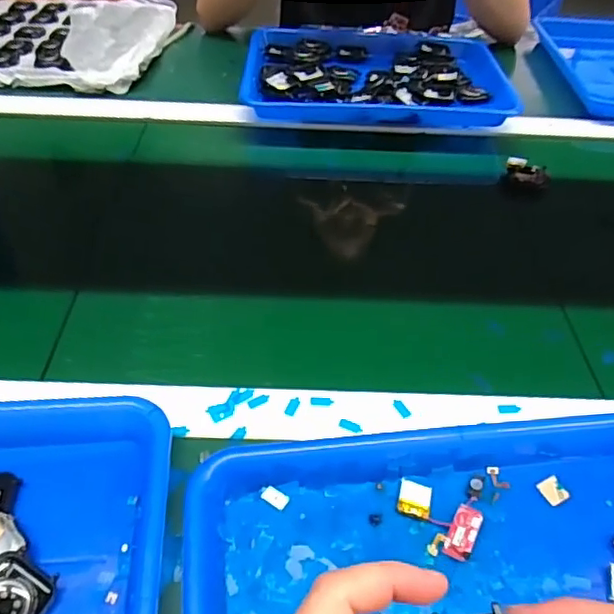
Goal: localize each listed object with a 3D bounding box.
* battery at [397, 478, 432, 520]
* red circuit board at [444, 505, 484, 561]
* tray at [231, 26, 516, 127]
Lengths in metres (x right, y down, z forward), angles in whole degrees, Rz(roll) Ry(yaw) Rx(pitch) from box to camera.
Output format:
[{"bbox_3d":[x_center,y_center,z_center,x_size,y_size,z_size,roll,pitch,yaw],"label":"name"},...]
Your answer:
[{"bbox_3d":[0.066,0.117,0.346,0.020,0.004,0.021,14,48,9],"label":"battery"},{"bbox_3d":[0.091,0.131,0.329,0.015,0.004,0.030,14,64,31],"label":"red circuit board"},{"bbox_3d":[0.086,-0.316,0.755,0.326,0.040,0.273,2,47,-2],"label":"tray"}]

